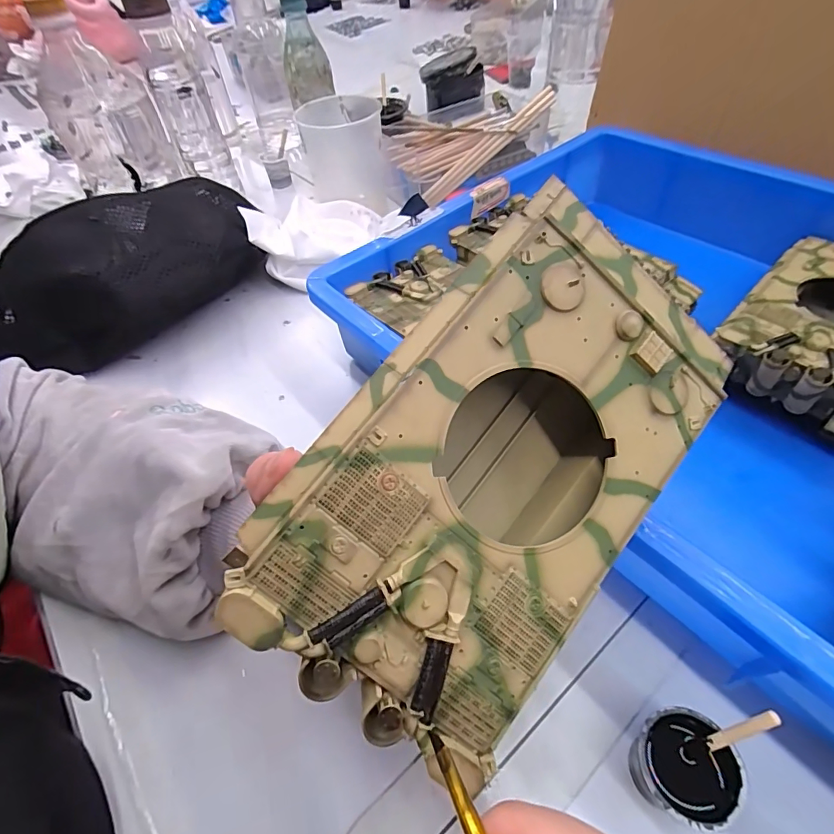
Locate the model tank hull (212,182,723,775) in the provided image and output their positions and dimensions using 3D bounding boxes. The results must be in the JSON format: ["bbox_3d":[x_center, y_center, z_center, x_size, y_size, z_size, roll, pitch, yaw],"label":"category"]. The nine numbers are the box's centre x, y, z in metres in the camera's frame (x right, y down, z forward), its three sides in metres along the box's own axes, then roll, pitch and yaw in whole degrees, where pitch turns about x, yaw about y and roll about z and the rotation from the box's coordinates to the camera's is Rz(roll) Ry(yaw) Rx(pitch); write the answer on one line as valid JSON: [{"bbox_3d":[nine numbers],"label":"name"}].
[{"bbox_3d":[0.026,0.007,0.160,0.103,0.040,0.175,42,77,-9],"label":"model tank hull"}]

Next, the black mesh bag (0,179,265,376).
[{"bbox_3d":[-0.242,-0.112,0.393,0.232,0.094,0.111,-33,56,-20],"label":"black mesh bag"}]

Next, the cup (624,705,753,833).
[{"bbox_3d":[0.107,0.143,0.192,0.036,0.035,0.034,-3,50,3],"label":"cup"}]

